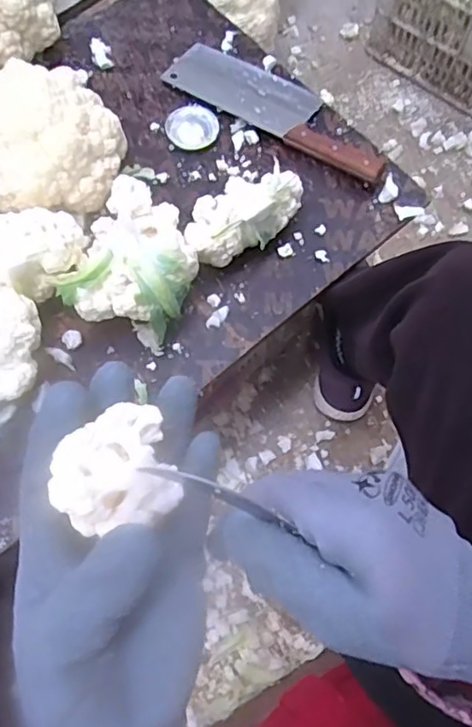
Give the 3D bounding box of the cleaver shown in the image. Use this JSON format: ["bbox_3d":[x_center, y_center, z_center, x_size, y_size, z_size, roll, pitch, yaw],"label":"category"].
[{"bbox_3d":[0.056,-0.325,0.781,0.309,0.031,0.089,36,72,11],"label":"cleaver"}]

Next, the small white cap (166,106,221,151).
[{"bbox_3d":[-0.055,-0.296,0.777,0.064,0.008,0.061,1,69,-2],"label":"small white cap"}]

